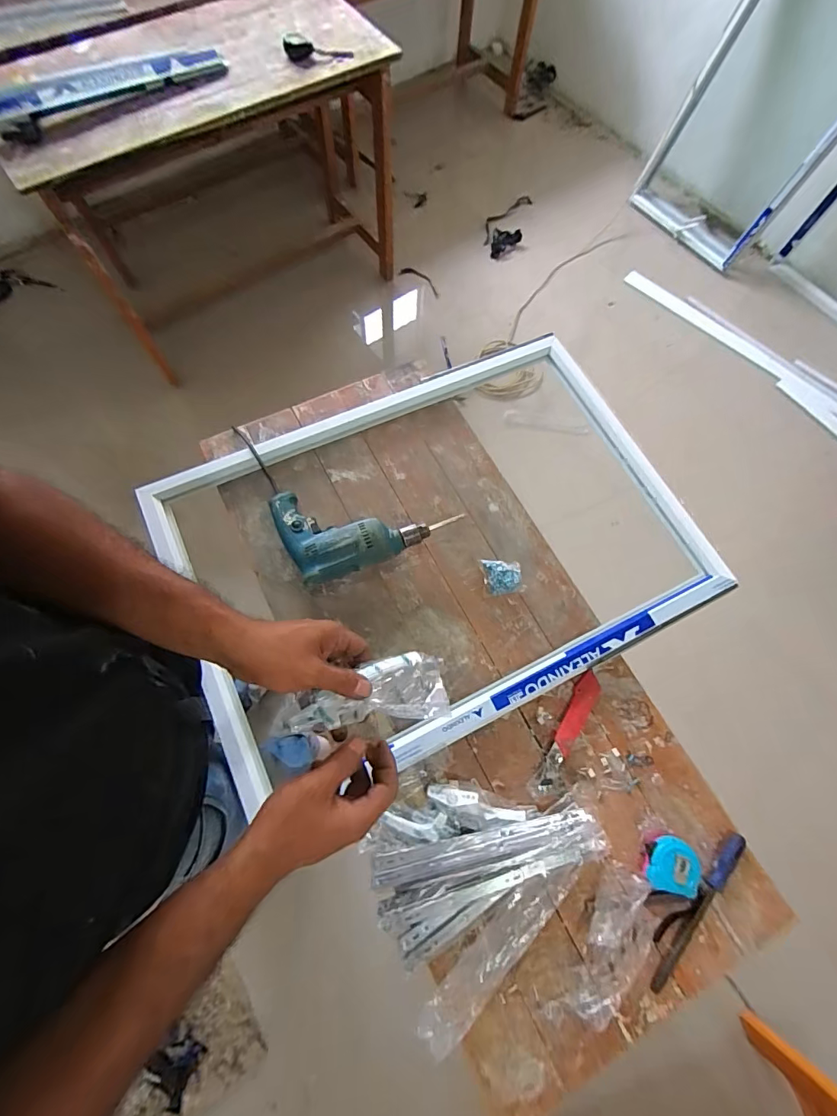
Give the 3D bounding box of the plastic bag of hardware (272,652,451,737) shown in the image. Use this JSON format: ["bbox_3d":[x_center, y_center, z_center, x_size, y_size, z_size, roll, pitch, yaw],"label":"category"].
[{"bbox_3d":[-0.052,0.137,0.439,0.163,0.027,0.065,-10,71,-15],"label":"plastic bag of hardware"}]

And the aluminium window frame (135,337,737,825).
[{"bbox_3d":[0.024,-0.029,0.755,0.817,0.053,0.592,-26,74,-11],"label":"aluminium window frame"}]

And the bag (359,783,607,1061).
[{"bbox_3d":[0.101,0.428,0.613,0.316,0.041,0.276,-23,73,-10],"label":"bag"}]

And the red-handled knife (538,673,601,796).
[{"bbox_3d":[0.231,0.264,0.692,0.030,0.021,0.190,29,72,8],"label":"red-handled knife"}]

